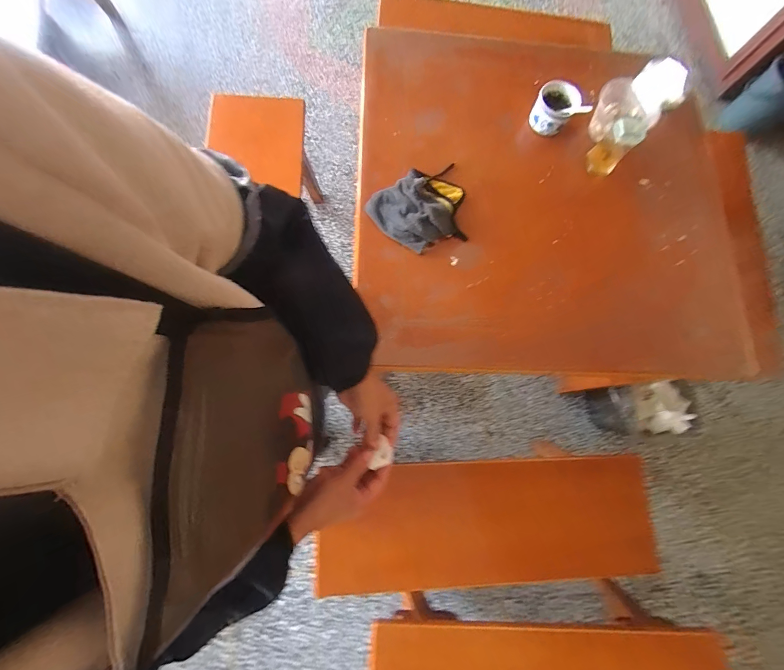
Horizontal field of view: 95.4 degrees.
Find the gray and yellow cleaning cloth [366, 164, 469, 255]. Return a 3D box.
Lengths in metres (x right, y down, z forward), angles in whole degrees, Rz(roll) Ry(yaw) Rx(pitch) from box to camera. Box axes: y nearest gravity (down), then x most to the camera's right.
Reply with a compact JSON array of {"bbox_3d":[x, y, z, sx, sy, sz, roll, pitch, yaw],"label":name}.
[{"bbox_3d":[0.082,-0.277,0.780,0.226,0.041,0.190,-37,83,-12],"label":"gray and yellow cleaning cloth"}]

